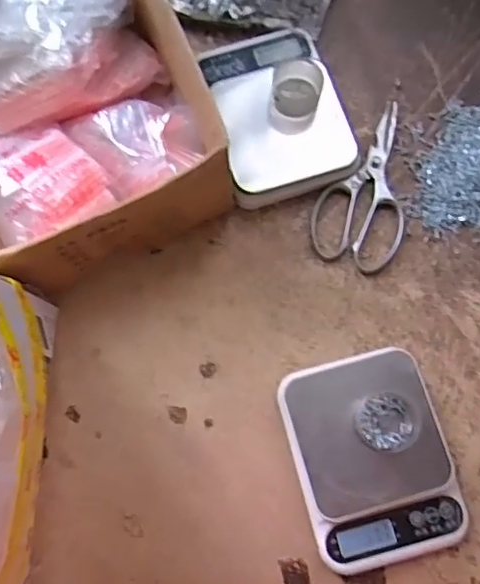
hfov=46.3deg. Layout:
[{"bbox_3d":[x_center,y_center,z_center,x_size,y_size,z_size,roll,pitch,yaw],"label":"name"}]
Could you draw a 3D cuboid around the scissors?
[{"bbox_3d":[0.143,-0.123,0.622,0.098,0.013,0.200,17,77,3],"label":"scissors"}]

